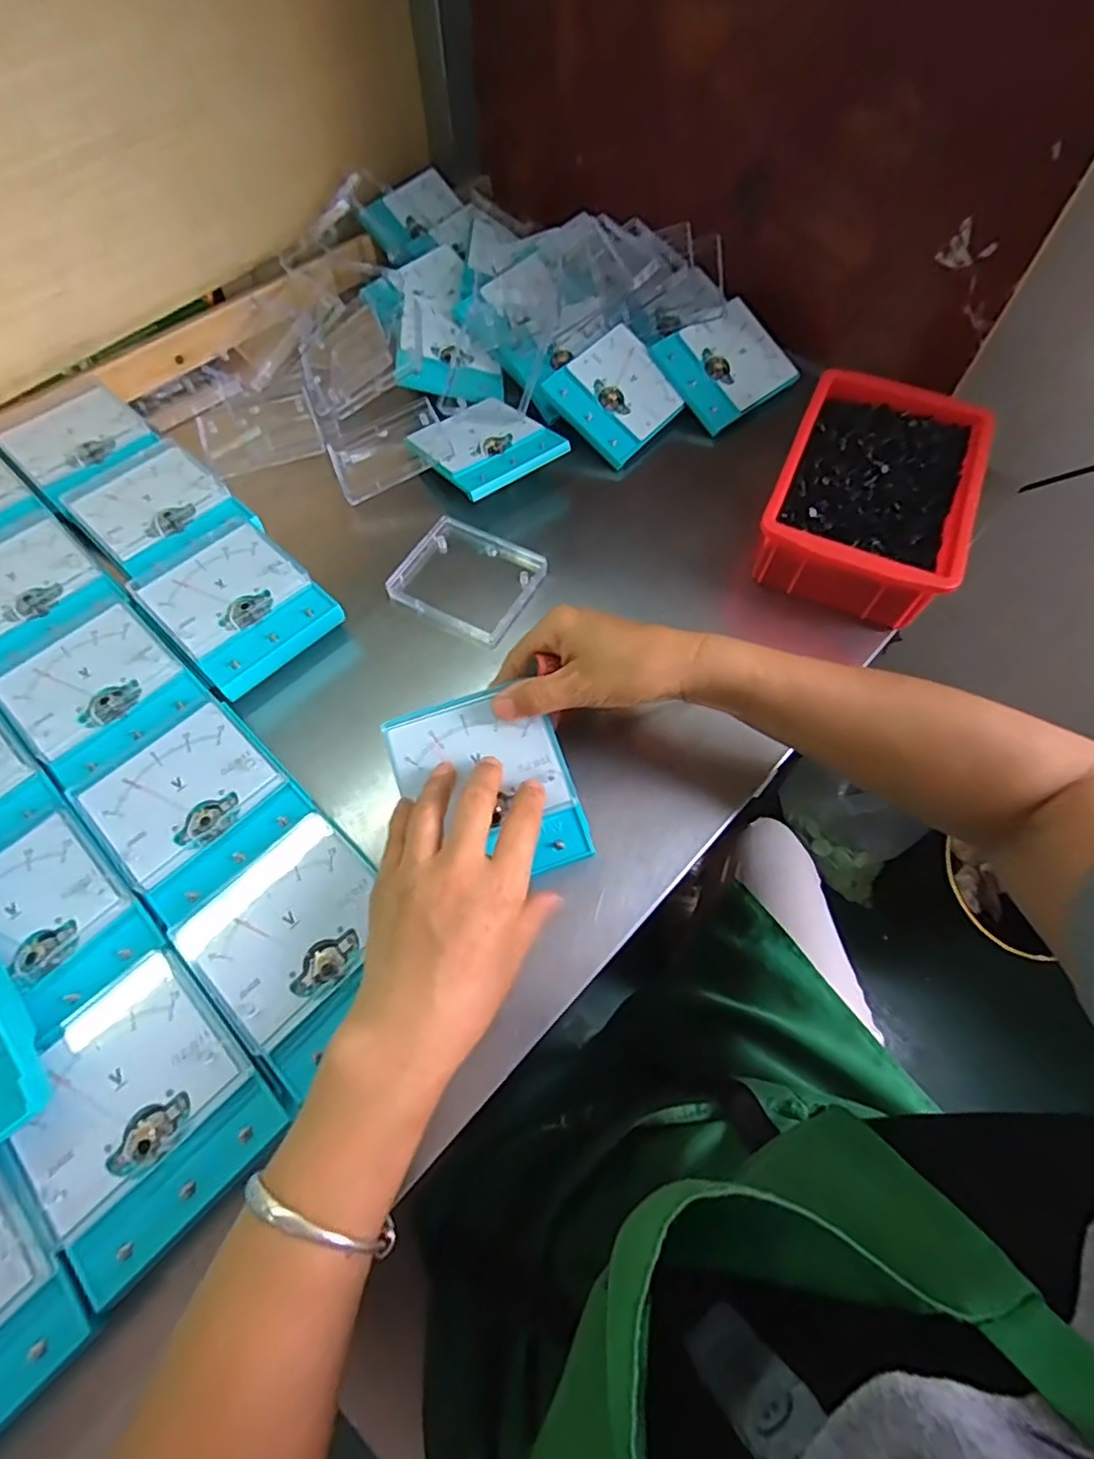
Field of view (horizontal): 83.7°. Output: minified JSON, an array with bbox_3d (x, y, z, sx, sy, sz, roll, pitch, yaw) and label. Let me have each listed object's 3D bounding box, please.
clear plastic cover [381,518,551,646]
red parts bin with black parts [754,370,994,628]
[{"bbox_3d":[-0.063,-0.120,0.482,0.104,0.008,0.092,27,67,12],"label":"clear plastic cover"},{"bbox_3d":[0.249,-0.183,0.475,0.132,0.060,0.191,23,66,10],"label":"red parts bin with black parts"}]

